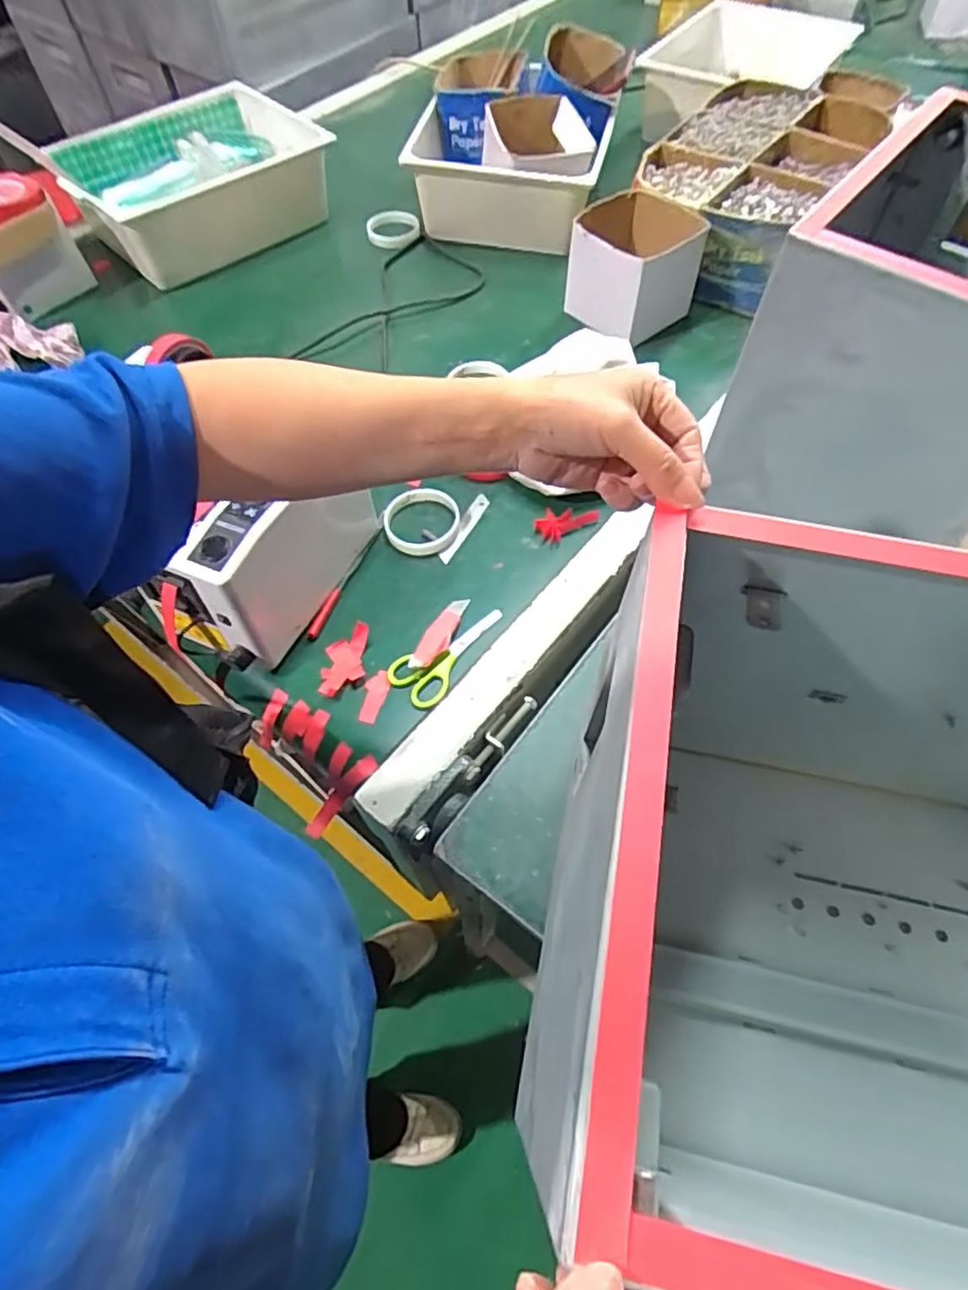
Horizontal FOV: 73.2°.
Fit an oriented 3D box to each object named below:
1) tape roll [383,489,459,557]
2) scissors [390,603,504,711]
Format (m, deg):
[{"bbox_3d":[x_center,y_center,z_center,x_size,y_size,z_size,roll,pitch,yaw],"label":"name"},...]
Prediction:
[{"bbox_3d":[-0.070,-0.138,0.729,0.083,0.015,0.082,-1,60,1],"label":"tape roll"},{"bbox_3d":[-0.042,0.003,0.647,0.062,0.013,0.128,26,64,15],"label":"scissors"}]

